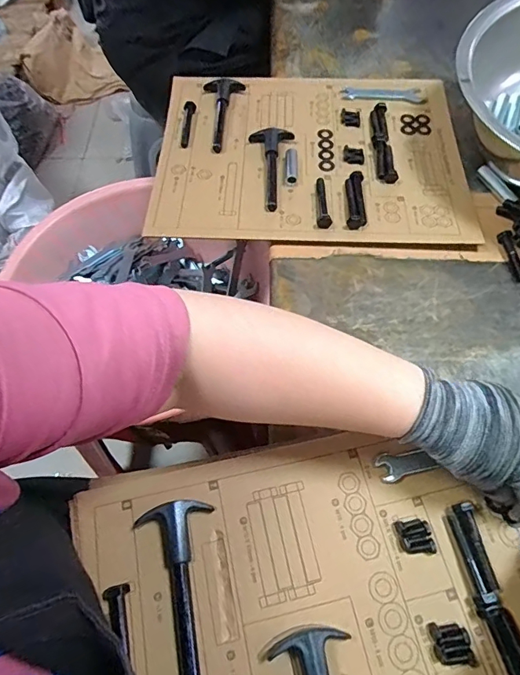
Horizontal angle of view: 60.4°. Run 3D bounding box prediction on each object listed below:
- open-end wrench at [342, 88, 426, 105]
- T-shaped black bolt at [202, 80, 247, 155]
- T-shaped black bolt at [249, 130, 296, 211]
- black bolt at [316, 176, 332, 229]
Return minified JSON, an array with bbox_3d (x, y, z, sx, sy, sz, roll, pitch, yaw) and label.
[{"bbox_3d":[0.172,-0.338,0.623,0.110,0.006,0.033,1,62,2],"label":"open-end wrench"},{"bbox_3d":[-0.048,-0.300,0.592,0.053,0.015,0.132,-1,62,1],"label":"T-shaped black bolt"},{"bbox_3d":[0.016,-0.207,0.540,0.054,0.015,0.131,-1,62,1],"label":"T-shaped black bolt"},{"bbox_3d":[0.072,-0.158,0.514,0.014,0.011,0.079,-1,62,1],"label":"black bolt"}]

